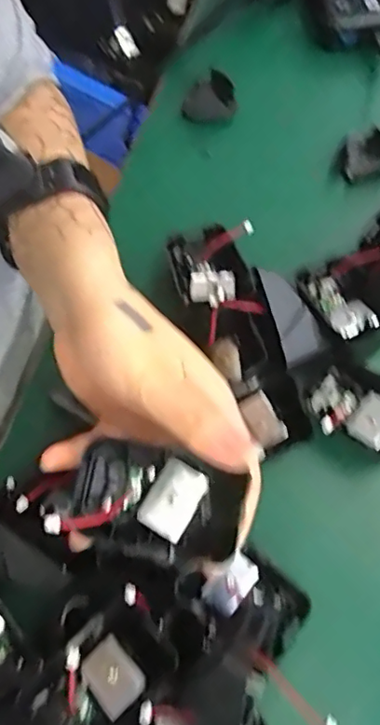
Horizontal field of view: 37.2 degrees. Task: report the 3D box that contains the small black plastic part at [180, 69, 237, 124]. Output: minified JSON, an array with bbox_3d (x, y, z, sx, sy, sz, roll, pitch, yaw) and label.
[{"bbox_3d":[0.016,-0.193,0.412,0.036,0.011,0.040,25,74,6],"label":"small black plastic part"}]

